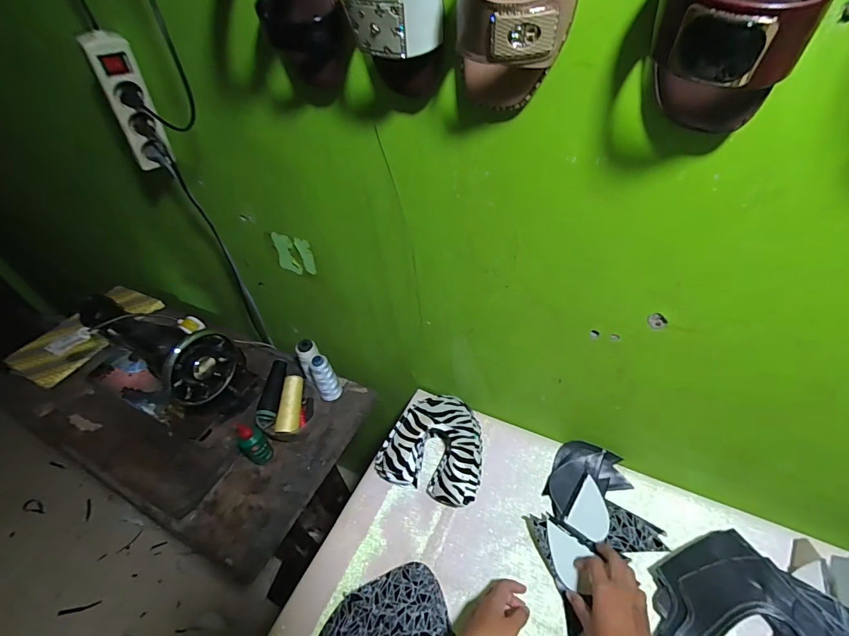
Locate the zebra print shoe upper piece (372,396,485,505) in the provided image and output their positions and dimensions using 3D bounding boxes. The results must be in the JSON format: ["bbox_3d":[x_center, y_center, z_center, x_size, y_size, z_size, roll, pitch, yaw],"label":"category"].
[{"bbox_3d":[0.023,0.217,0.725,0.177,0.074,0.184,13,49,19],"label":"zebra print shoe upper piece"}]

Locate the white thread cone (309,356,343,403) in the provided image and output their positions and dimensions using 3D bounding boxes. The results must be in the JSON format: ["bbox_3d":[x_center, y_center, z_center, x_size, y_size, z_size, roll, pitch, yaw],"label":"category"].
[{"bbox_3d":[-0.200,0.117,0.827,0.043,0.118,0.038,-21,47,-13],"label":"white thread cone"}]

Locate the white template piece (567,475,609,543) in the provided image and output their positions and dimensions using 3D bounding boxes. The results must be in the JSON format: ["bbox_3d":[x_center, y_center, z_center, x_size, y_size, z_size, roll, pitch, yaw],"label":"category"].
[{"bbox_3d":[0.262,0.296,0.636,0.055,0.005,0.084,23,60,30],"label":"white template piece"}]

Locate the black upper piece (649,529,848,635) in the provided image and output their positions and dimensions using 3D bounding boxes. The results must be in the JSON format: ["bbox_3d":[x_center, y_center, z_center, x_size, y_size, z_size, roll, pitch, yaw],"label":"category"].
[{"bbox_3d":[0.420,0.378,0.514,0.219,0.021,0.162,29,55,31],"label":"black upper piece"}]

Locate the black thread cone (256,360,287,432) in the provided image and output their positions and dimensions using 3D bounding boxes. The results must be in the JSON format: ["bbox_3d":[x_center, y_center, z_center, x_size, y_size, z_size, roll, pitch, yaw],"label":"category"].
[{"bbox_3d":[-0.290,0.145,0.789,0.034,0.036,0.132,4,68,11],"label":"black thread cone"}]

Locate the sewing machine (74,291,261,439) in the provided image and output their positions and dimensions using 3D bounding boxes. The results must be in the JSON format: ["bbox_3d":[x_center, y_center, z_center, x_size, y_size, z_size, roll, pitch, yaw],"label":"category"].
[{"bbox_3d":[-0.509,0.081,0.823,0.296,0.215,0.174,20,51,25],"label":"sewing machine"}]

